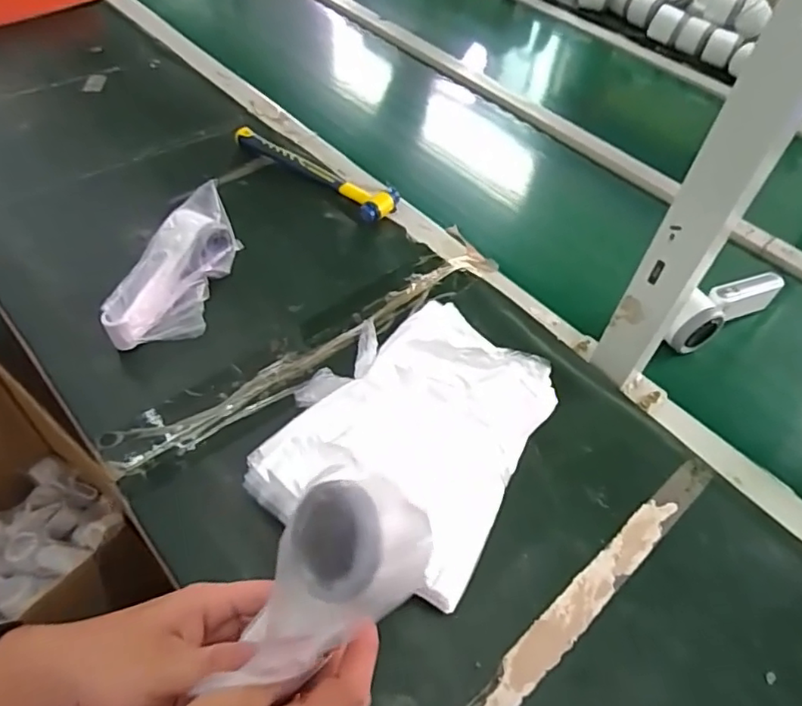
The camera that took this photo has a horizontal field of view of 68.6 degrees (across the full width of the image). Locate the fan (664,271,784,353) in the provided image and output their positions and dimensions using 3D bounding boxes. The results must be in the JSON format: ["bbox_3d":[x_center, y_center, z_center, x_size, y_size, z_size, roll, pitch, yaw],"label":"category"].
[{"bbox_3d":[0.345,-0.050,0.626,0.170,0.059,0.037,-25,58,-24],"label":"fan"}]

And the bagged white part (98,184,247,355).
[{"bbox_3d":[-0.223,-0.080,0.582,0.076,0.072,0.167,9,51,1],"label":"bagged white part"}]

